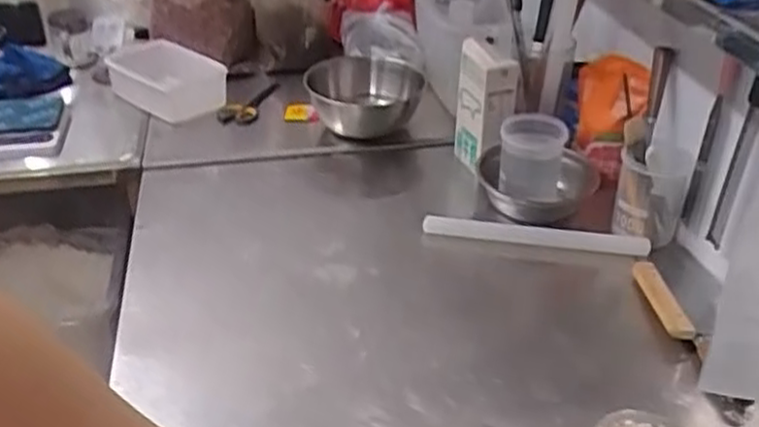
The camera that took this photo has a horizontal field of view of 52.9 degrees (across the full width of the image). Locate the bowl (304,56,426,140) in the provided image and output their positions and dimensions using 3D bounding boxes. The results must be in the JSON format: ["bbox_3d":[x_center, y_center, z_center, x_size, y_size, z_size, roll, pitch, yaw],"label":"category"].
[{"bbox_3d":[-0.024,-0.233,1.469,0.218,0.115,0.218,1,33,0],"label":"bowl"}]

